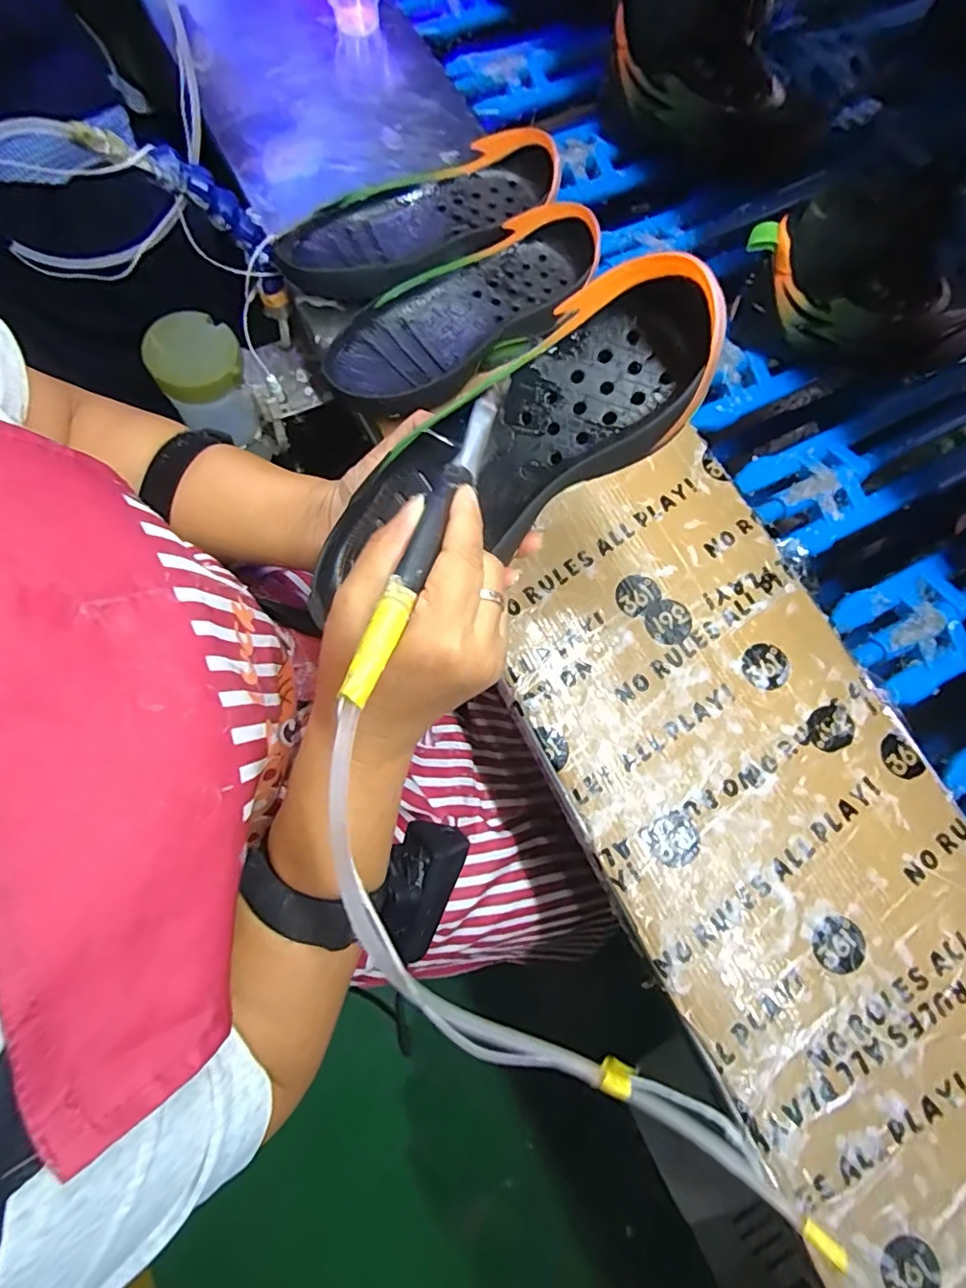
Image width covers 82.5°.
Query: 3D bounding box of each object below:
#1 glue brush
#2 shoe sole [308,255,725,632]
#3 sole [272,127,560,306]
[{"bbox_3d":[-0.021,-0.053,0.234,0.012,0.013,0.176,17,61,6],"label":"glue brush"},{"bbox_3d":[0.004,-0.099,0.291,0.242,0.044,0.089,-30,74,13],"label":"shoe sole"},{"bbox_3d":[-0.053,-0.357,0.464,0.245,0.038,0.105,-24,76,-6],"label":"sole"}]

